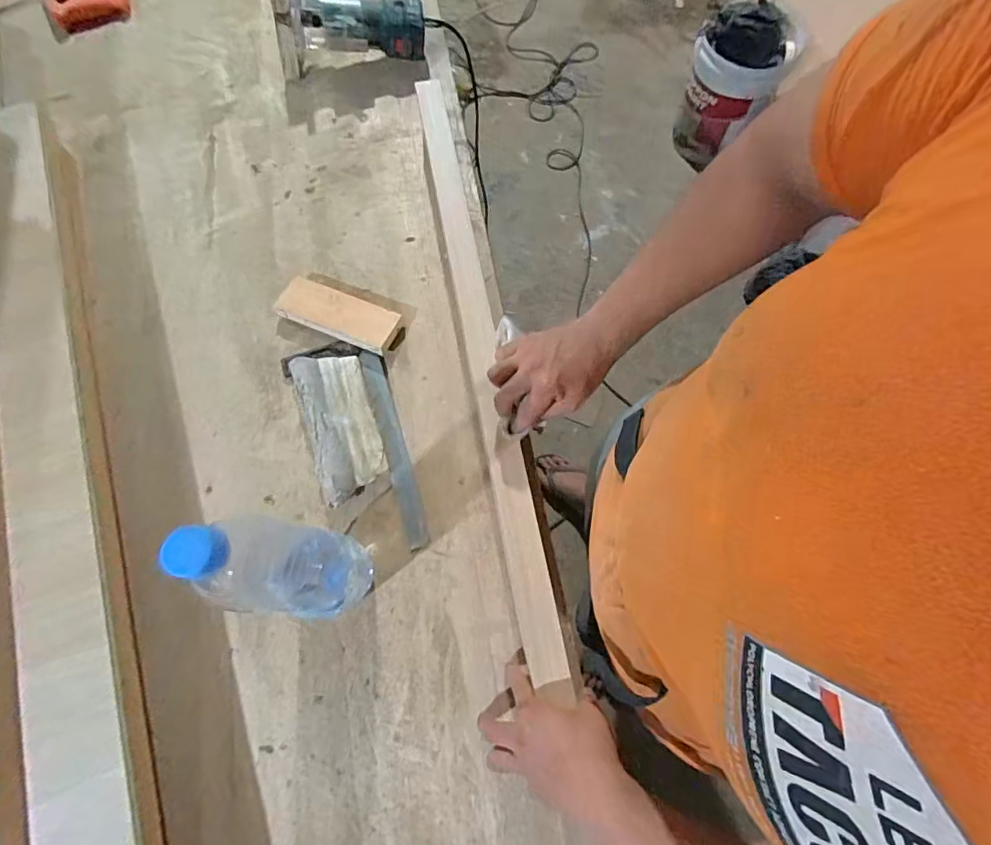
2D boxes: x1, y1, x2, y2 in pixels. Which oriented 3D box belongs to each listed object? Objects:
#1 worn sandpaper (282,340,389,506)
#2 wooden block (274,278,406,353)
[{"bbox_3d":[-0.204,-0.013,0.658,0.107,0.043,0.228,-20,73,-7],"label":"worn sandpaper"},{"bbox_3d":[-0.219,-0.151,0.709,0.174,0.030,0.065,22,72,6],"label":"wooden block"}]

